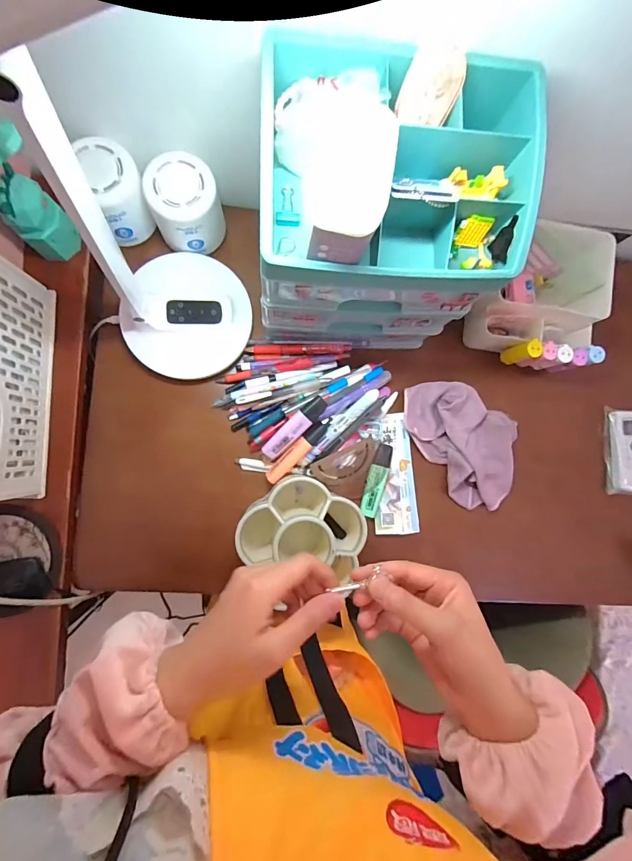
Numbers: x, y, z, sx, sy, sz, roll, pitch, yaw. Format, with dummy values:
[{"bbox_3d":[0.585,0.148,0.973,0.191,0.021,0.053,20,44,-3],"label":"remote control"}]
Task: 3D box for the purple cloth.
[{"bbox_3d":[0.217,0.013,0.544,0.124,0.026,0.204,-35,91,-7],"label":"purple cloth"}]

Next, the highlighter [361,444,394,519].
[{"bbox_3d":[0.087,0.071,0.534,0.029,0.010,0.103,15,85,-6],"label":"highlighter"}]

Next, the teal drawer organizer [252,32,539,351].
[{"bbox_3d":[0.059,-0.211,0.405,0.223,0.249,0.177,1,87,-6],"label":"teal drawer organizer"}]

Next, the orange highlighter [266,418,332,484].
[{"bbox_3d":[-0.022,0.026,0.513,0.021,0.030,0.115,44,83,-3],"label":"orange highlighter"}]

